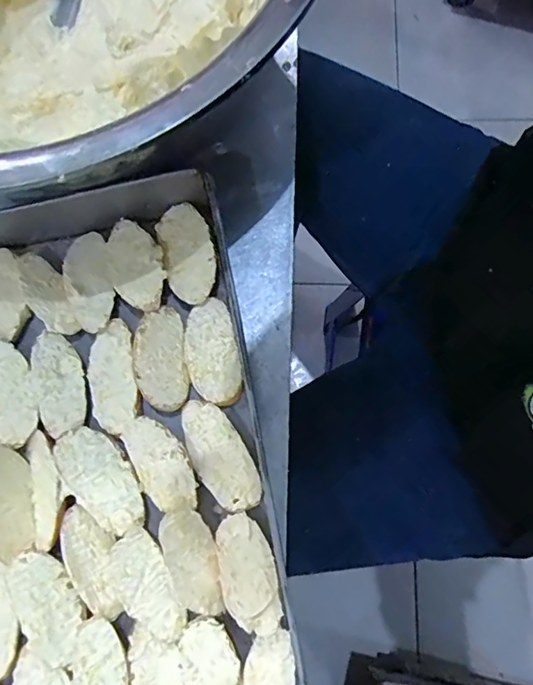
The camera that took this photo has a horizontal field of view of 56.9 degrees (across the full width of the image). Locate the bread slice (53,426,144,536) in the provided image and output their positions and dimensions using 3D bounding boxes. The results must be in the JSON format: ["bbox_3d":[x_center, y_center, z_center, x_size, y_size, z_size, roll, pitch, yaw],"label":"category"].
[{"bbox_3d":[-0.127,0.105,0.375,0.044,0.009,0.085,-28,80,-4],"label":"bread slice"}]

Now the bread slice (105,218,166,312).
[{"bbox_3d":[-0.110,-0.066,0.411,0.045,0.009,0.081,-13,80,-2],"label":"bread slice"}]

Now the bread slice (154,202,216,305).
[{"bbox_3d":[-0.066,-0.075,0.415,0.042,0.017,0.084,-16,80,-2],"label":"bread slice"}]

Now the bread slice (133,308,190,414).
[{"bbox_3d":[-0.086,0.013,0.397,0.037,0.013,0.083,-7,80,-1],"label":"bread slice"}]

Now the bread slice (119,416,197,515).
[{"bbox_3d":[-0.082,0.093,0.380,0.041,0.008,0.076,-28,80,-4],"label":"bread slice"}]

